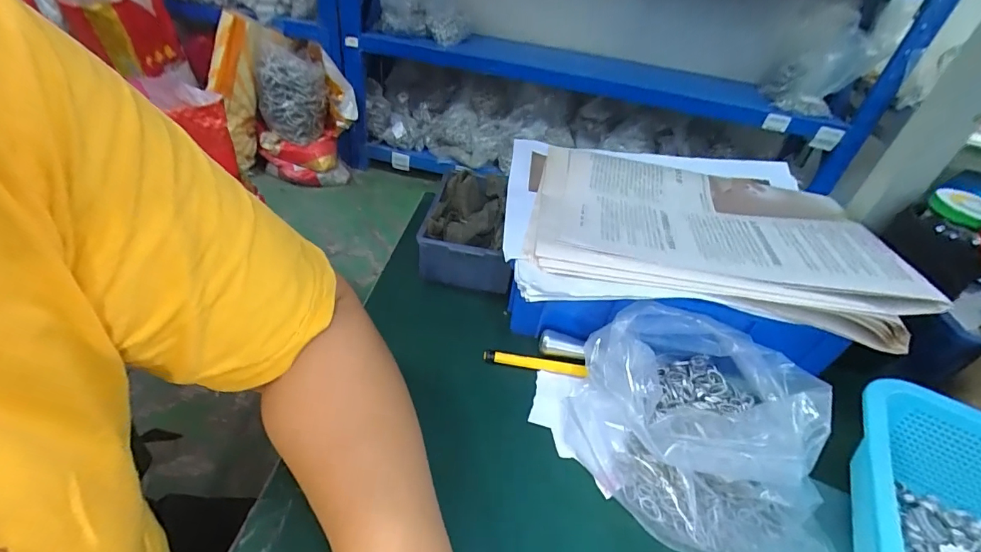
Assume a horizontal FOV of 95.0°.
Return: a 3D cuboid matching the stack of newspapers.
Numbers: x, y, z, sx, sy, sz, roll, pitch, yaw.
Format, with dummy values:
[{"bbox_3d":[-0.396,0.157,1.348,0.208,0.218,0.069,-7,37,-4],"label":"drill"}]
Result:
[{"bbox_3d":[0.160,-0.054,0.390,0.289,0.044,0.239,8,39,1],"label":"stack of newspapers"}]

